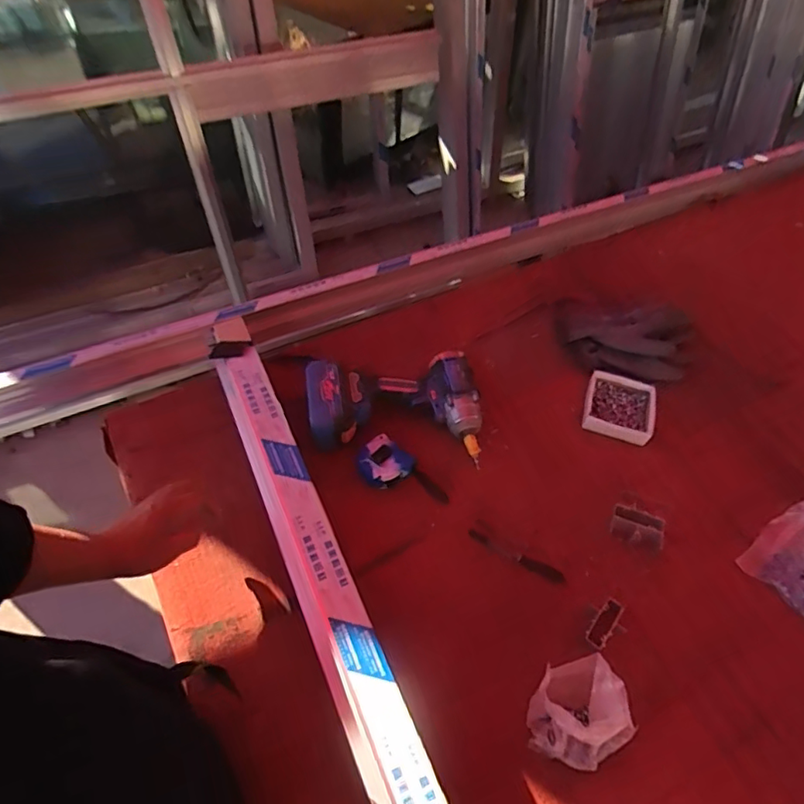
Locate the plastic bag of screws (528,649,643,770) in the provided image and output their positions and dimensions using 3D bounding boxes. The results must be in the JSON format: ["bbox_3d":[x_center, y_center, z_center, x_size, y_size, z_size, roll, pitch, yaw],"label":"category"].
[{"bbox_3d":[0.193,0.340,0.601,0.117,0.047,0.101,-14,58,-14],"label":"plastic bag of screws"}]

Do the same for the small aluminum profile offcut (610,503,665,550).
[{"bbox_3d":[0.319,0.169,0.744,0.069,0.022,0.042,23,58,10],"label":"small aluminum profile offcut"}]

